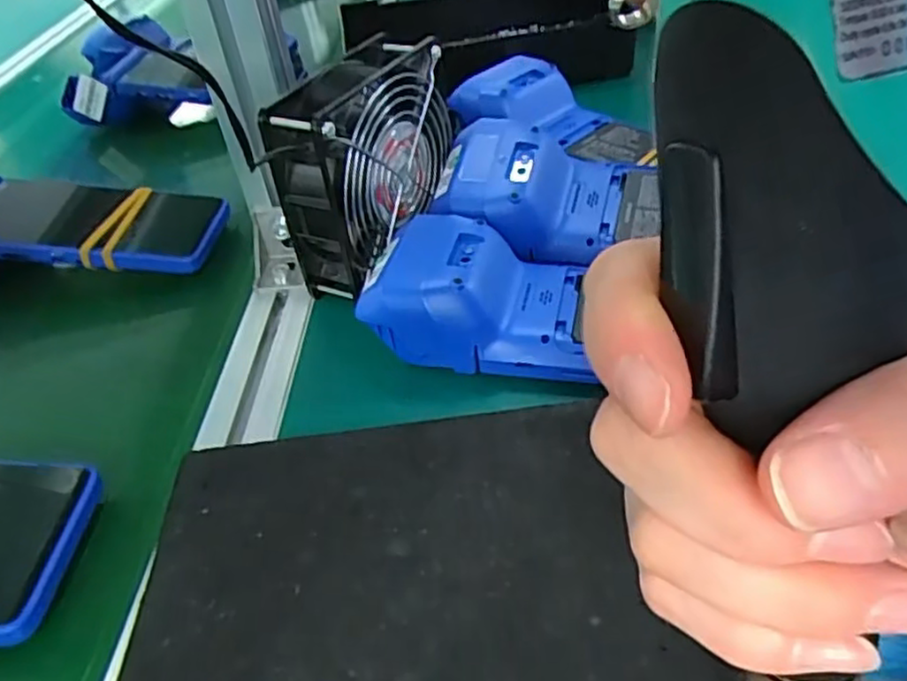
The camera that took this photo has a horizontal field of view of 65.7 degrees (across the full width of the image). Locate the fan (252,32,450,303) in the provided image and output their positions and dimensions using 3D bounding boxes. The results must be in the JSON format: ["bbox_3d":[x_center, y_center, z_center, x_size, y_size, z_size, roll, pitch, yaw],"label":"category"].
[{"bbox_3d":[-0.049,-0.101,0.407,0.048,0.110,0.115,24,49,28],"label":"fan"}]

